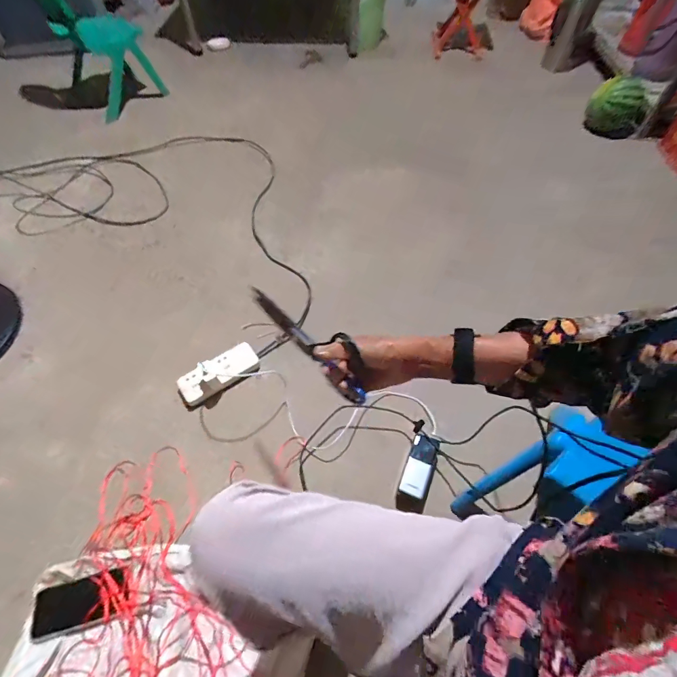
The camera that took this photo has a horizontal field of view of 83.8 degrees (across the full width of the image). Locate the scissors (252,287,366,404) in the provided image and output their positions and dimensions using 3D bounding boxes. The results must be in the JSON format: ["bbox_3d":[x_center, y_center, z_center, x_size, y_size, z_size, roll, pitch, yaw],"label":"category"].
[{"bbox_3d":[-0.056,0.001,0.582,0.025,0.099,0.267,-38,45,-24],"label":"scissors"}]

